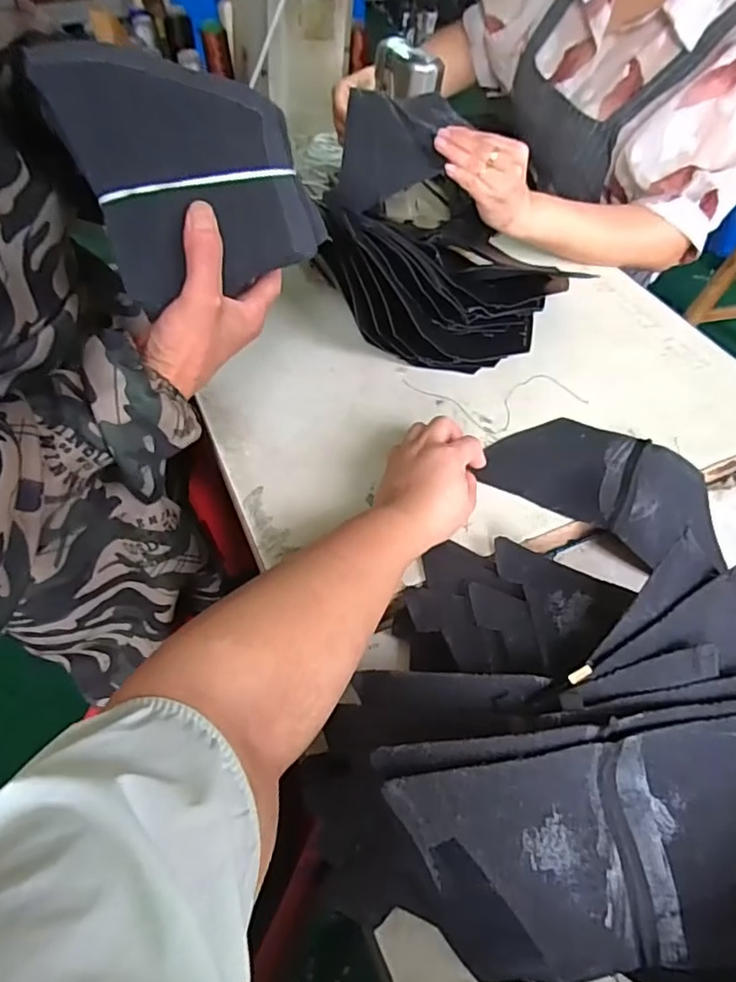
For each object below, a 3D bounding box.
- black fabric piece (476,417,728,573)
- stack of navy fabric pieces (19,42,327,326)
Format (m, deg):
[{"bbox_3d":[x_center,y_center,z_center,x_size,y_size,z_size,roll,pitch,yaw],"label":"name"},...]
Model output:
[{"bbox_3d":[0.215,-0.003,0.531,0.200,0.040,0.116,27,58,21],"label":"black fabric piece"},{"bbox_3d":[-0.109,-0.192,0.355,0.126,0.141,0.027,-23,27,3],"label":"stack of navy fabric pieces"}]

